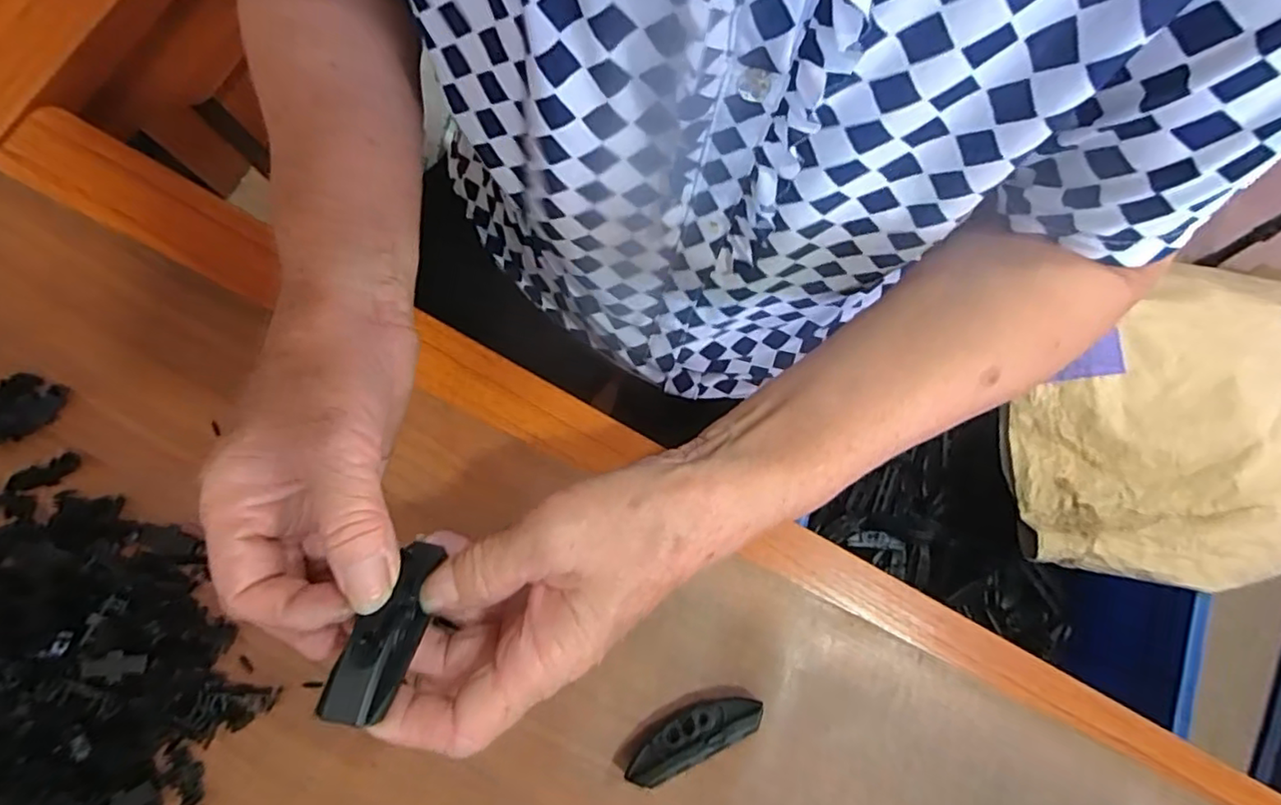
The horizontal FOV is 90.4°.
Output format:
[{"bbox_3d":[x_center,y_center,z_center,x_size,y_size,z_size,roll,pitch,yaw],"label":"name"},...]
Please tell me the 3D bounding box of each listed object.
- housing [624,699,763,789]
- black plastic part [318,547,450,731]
[{"bbox_3d":[0.025,0.160,0.307,0.068,0.023,0.018,-26,79,-7],"label":"housing"},{"bbox_3d":[-0.087,0.078,0.218,0.018,0.018,0.060,16,50,2],"label":"black plastic part"}]

